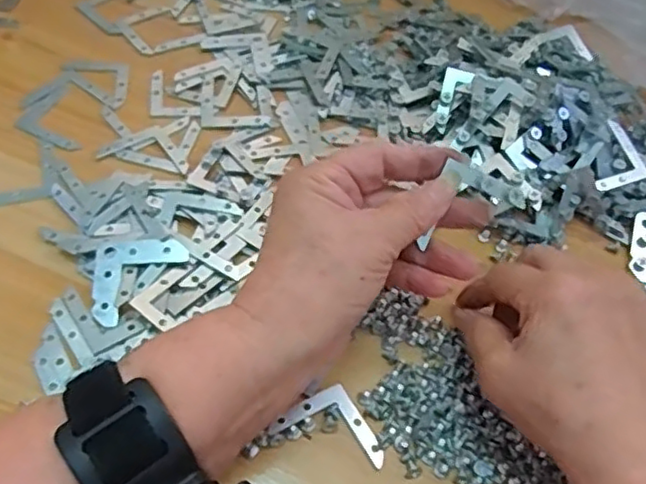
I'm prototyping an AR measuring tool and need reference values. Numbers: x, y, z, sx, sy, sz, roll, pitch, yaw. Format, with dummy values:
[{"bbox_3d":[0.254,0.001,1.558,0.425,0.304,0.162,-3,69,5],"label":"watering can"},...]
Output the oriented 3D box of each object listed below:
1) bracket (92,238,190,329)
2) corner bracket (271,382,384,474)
[{"bbox_3d":[-0.091,0.018,0.322,0.044,0.005,0.044,0,55,-9],"label":"bracket"},{"bbox_3d":[0.006,0.082,0.295,0.049,0.006,0.031,18,54,5],"label":"corner bracket"}]

